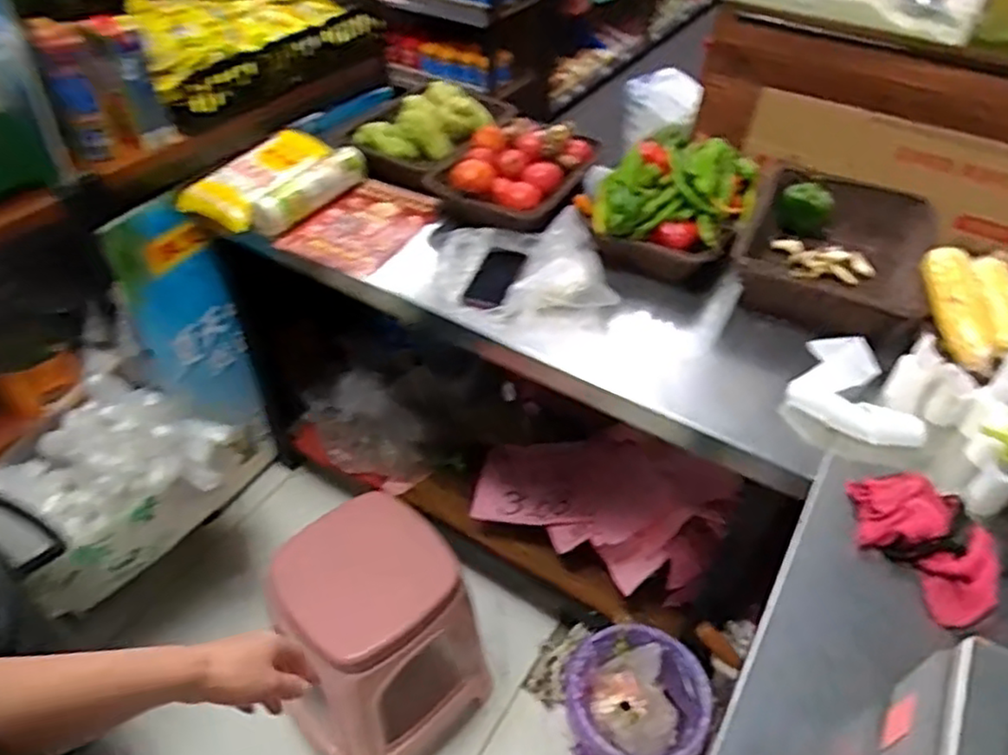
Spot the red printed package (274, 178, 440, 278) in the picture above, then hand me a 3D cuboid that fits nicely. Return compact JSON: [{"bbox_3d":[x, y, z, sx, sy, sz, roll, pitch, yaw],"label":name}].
[{"bbox_3d":[-0.267,-0.281,1.299,0.197,0.035,0.277,26,48,22],"label":"red printed package"}]

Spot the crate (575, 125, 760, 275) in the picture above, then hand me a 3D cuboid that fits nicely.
[{"bbox_3d":[0.294,-0.310,1.219,0.255,0.145,0.282,22,47,18],"label":"crate"}]

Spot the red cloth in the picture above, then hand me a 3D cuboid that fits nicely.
[{"bbox_3d":[0.492,0.189,0.807,0.129,0.039,0.183,-17,47,-19],"label":"red cloth"}]

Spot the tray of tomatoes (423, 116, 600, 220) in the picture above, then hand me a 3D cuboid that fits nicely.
[{"bbox_3d":[0.033,-0.403,1.332,0.230,0.109,0.307,27,49,23],"label":"tray of tomatoes"}]

